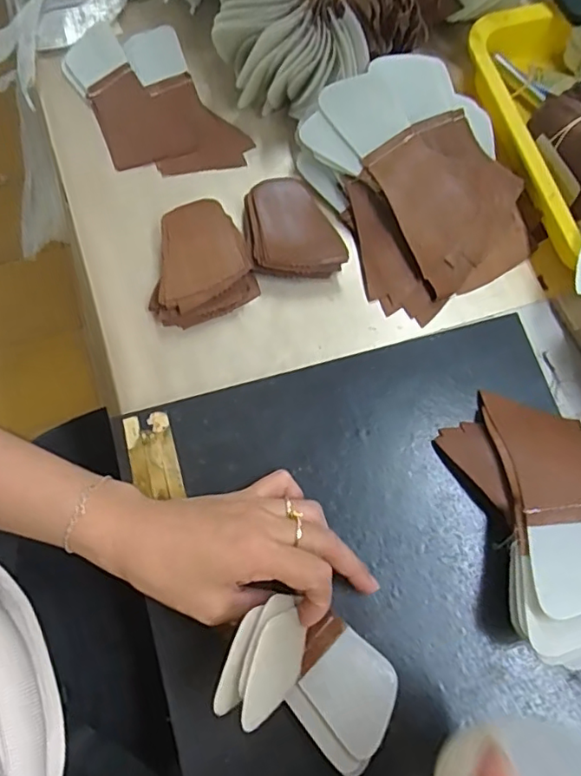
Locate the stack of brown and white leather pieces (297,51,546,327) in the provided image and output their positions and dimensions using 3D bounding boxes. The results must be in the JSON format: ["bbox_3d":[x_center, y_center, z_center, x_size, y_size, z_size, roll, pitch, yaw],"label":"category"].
[{"bbox_3d":[0.105,-0.161,0.438,0.148,0.067,0.176,-27,77,-9],"label":"stack of brown and white leather pieces"}]

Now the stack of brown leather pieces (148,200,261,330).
[{"bbox_3d":[-0.075,-0.098,0.434,0.079,0.025,0.089,-20,76,-8],"label":"stack of brown leather pieces"}]

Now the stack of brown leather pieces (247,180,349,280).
[{"bbox_3d":[0.000,-0.125,0.441,0.070,0.018,0.080,-10,75,-5],"label":"stack of brown leather pieces"}]

